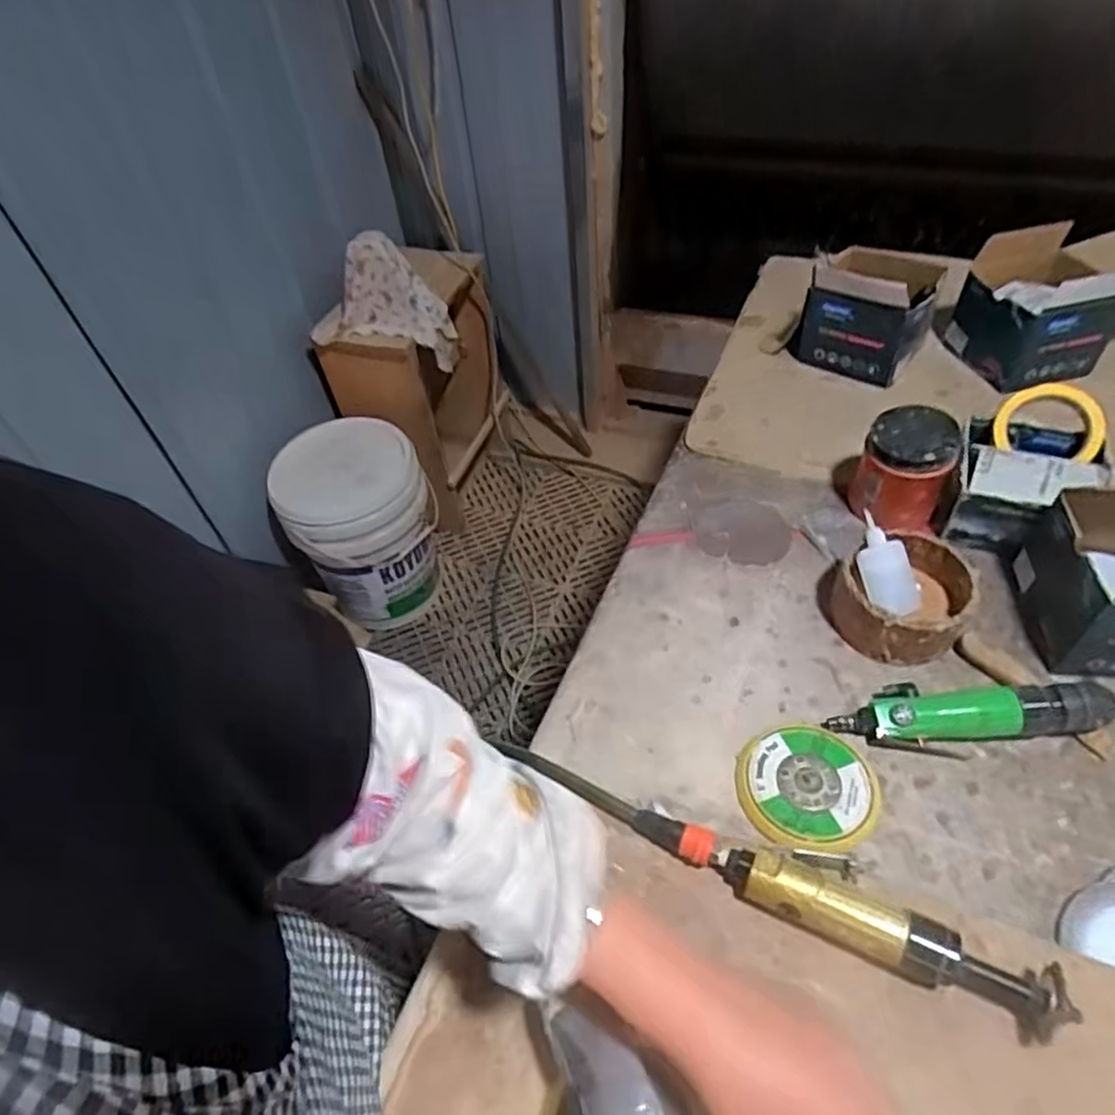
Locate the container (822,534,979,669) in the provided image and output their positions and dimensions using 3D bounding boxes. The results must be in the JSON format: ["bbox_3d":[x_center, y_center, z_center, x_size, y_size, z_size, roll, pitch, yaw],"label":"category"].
[{"bbox_3d":[0.331,0.041,0.684,0.125,0.067,0.115,3,49,5],"label":"container"}]

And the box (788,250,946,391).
[{"bbox_3d":[0.413,-0.329,0.951,0.161,0.143,0.118,24,55,23],"label":"box"}]

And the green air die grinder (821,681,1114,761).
[{"bbox_3d":[0.390,0.132,0.601,0.287,0.051,0.060,-2,49,1],"label":"green air die grinder"}]

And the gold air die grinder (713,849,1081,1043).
[{"bbox_3d":[0.233,0.258,0.505,0.228,0.039,0.059,21,53,19],"label":"gold air die grinder"}]

